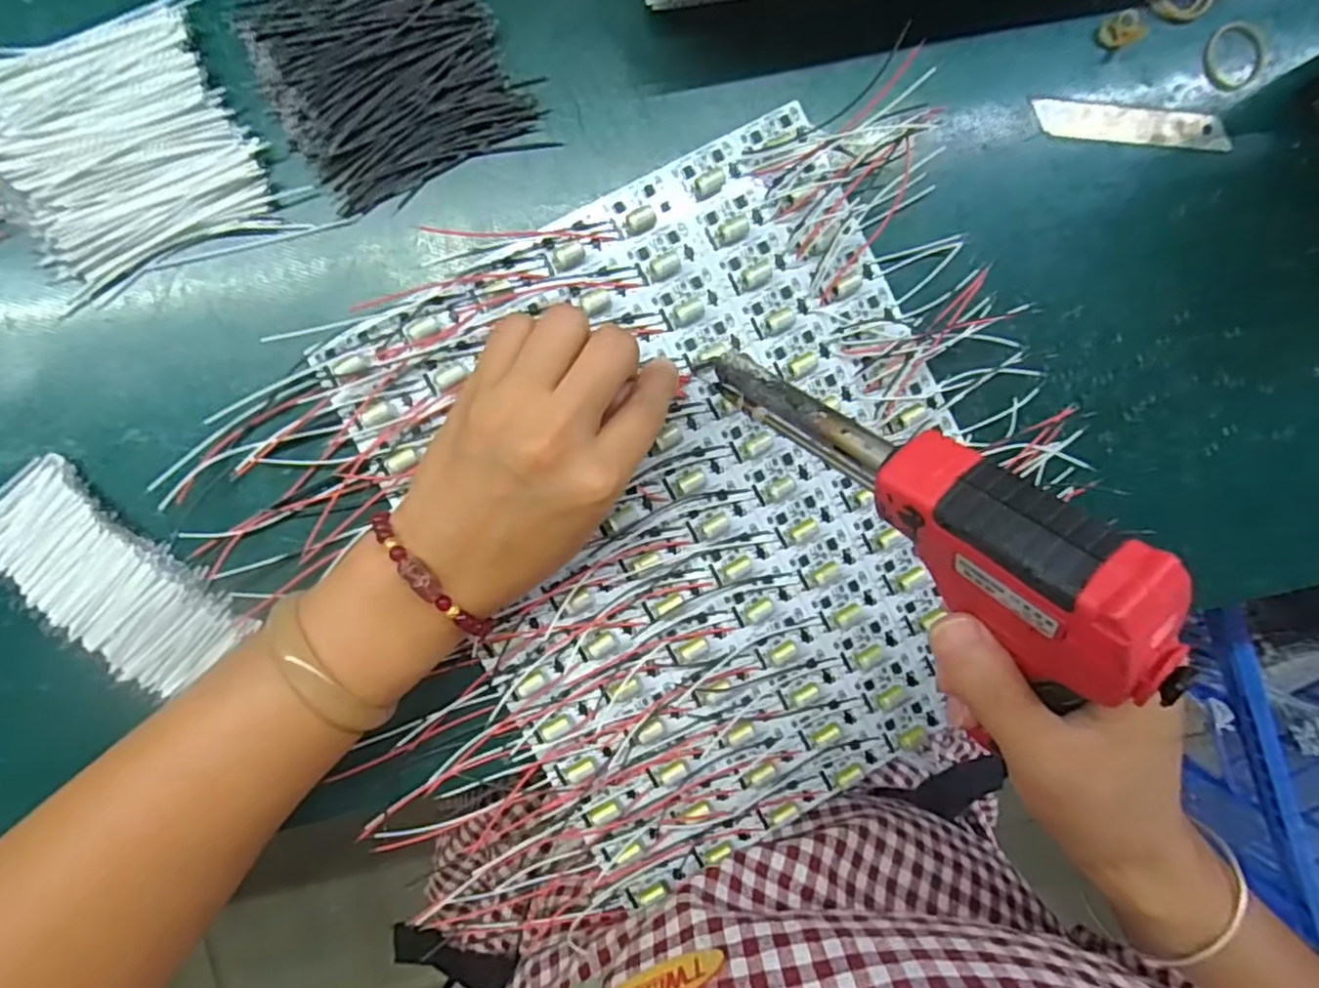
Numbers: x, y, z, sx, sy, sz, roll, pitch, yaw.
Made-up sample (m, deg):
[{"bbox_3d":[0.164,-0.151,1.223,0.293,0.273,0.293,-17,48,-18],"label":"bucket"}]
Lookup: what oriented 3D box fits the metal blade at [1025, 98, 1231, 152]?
[{"bbox_3d":[0.229,-0.179,0.328,0.101,0.004,0.017,3,100,-6],"label":"metal blade"}]

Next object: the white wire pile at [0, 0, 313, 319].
[{"bbox_3d":[-0.215,-0.140,0.271,0.092,0.016,0.095,-23,95,-5],"label":"white wire pile"}]

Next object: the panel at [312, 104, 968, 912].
[{"bbox_3d":[0.025,0.009,0.308,0.237,0.010,0.285,-28,96,-4],"label":"panel"}]

